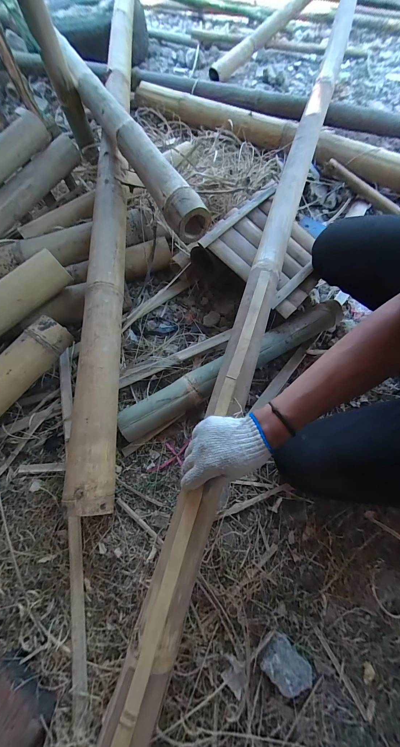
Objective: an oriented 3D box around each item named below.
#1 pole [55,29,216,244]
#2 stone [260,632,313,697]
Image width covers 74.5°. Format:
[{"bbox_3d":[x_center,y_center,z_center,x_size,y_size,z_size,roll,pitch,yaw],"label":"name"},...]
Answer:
[{"bbox_3d":[-0.198,-0.592,0.640,0.066,0.080,0.799,-27,70,-8],"label":"pole"},{"bbox_3d":[0.140,0.475,0.426,0.076,0.017,0.054,39,69,18],"label":"stone"}]

